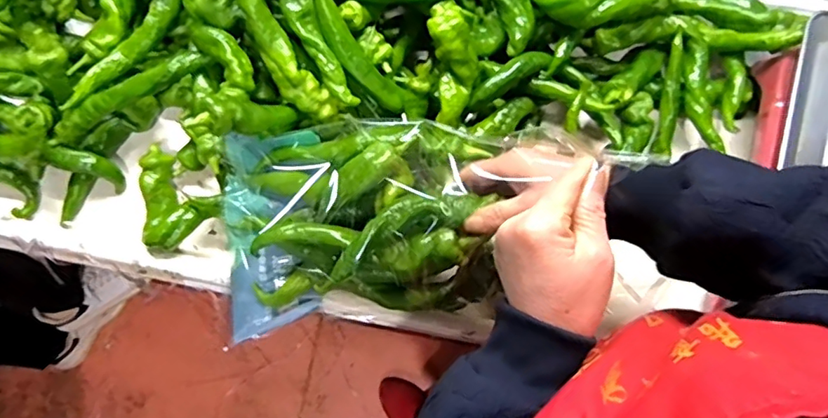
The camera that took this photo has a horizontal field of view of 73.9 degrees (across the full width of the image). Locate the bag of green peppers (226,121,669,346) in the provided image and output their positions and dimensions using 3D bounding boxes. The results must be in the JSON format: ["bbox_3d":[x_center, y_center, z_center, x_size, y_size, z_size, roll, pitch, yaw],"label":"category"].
[{"bbox_3d":[-0.053,0.012,0.522,0.265,0.127,0.187,-1,76,0],"label":"bag of green peppers"}]

